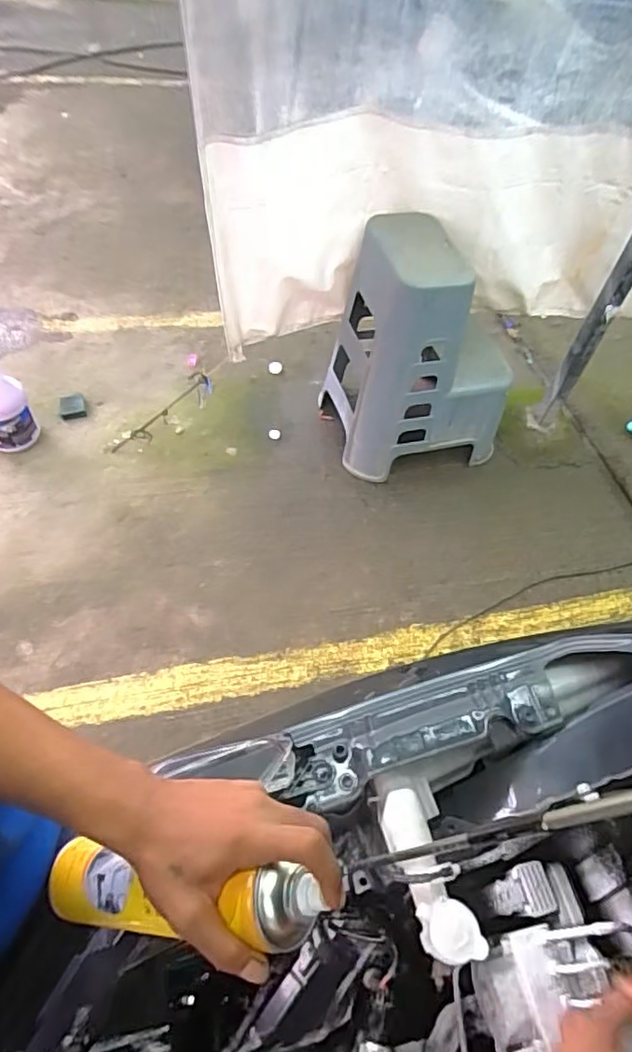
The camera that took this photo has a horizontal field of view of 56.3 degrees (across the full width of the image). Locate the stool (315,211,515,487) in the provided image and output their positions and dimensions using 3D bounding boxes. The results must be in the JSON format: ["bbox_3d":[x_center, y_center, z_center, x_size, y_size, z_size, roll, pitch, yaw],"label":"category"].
[{"bbox_3d":[0.313,-0.527,1.774,0.477,0.642,0.458,-14,58,-15],"label":"stool"}]

